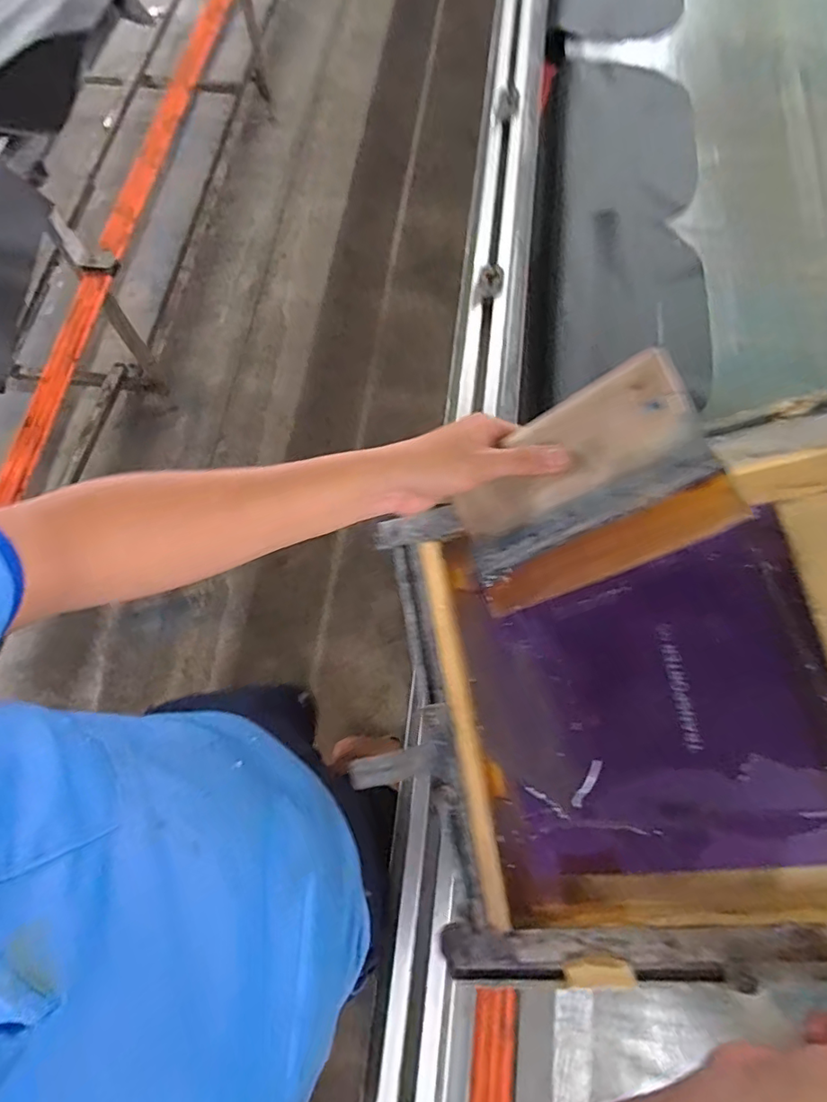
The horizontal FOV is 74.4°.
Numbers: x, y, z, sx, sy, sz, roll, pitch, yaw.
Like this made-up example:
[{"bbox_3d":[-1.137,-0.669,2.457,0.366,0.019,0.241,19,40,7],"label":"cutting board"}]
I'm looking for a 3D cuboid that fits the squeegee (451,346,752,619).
[{"bbox_3d":[0.113,-0.040,0.387,0.181,0.013,0.124,-28,77,33],"label":"squeegee"}]

